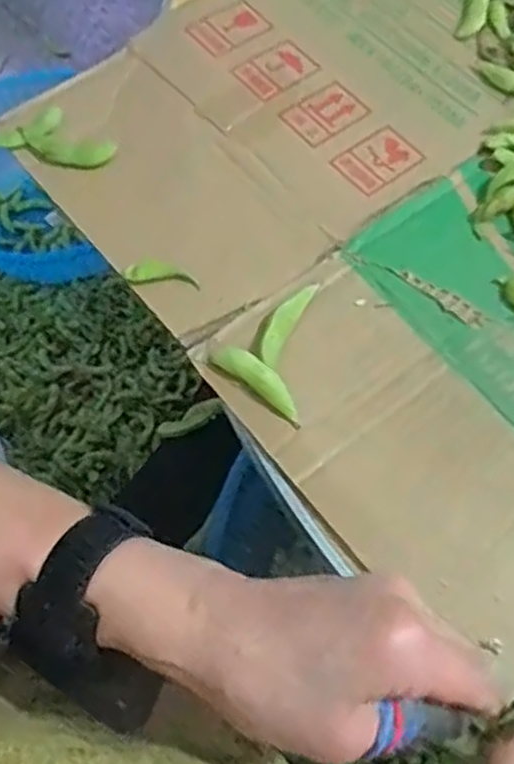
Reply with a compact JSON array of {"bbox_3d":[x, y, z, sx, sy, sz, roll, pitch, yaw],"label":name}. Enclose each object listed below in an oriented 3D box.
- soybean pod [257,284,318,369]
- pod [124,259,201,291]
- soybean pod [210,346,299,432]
[{"bbox_3d":[0.016,-0.034,0.430,0.015,0.009,0.058,24,67,11],"label":"soybean pod"},{"bbox_3d":[-0.056,-0.064,0.443,0.043,0.005,0.015,2,65,1],"label":"pod"},{"bbox_3d":[0.002,0.000,0.410,0.060,0.010,0.016,41,71,4],"label":"soybean pod"}]

